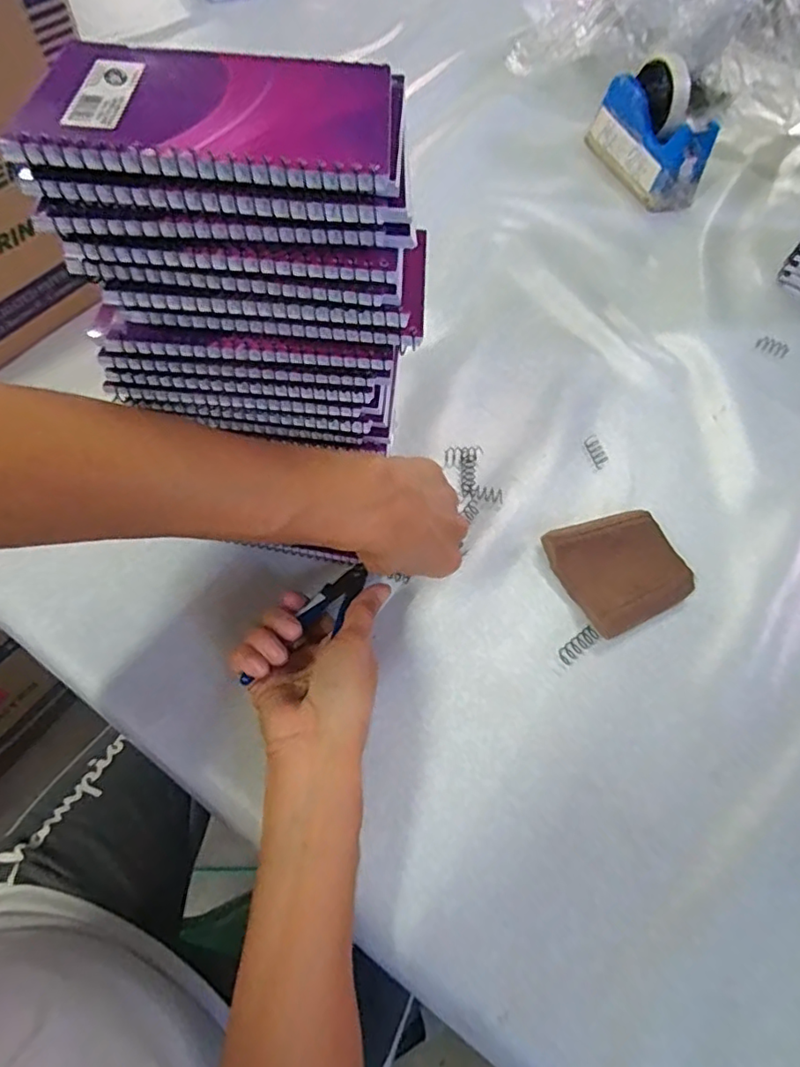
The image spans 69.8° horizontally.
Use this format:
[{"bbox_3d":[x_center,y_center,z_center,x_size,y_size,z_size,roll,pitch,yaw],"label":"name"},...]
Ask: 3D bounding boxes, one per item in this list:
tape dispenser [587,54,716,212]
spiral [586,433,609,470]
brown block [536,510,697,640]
[{"bbox_3d":[0.299,-0.471,0.681,0.061,0.111,0.157,-16,62,-12],"label":"tape dispenser"},{"bbox_3d":[0.171,-0.072,0.498,0.011,0.007,0.032,-10,62,-11],"label":"spiral"},{"bbox_3d":[0.164,0.026,0.434,0.089,0.018,0.086,-21,65,-16],"label":"brown block"}]

